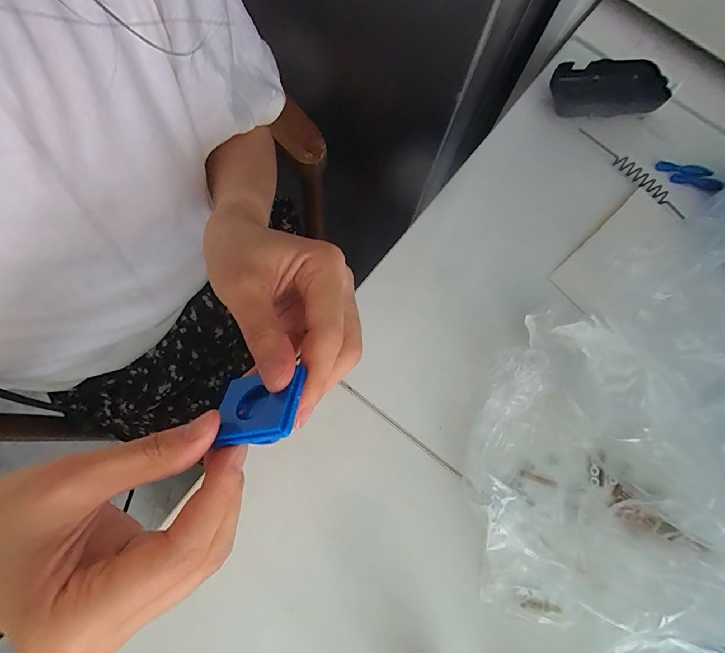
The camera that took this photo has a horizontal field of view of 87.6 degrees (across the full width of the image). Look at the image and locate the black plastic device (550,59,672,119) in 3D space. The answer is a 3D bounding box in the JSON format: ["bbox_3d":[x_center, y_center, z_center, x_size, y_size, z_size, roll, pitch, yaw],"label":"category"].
[{"bbox_3d":[0.233,-0.223,0.355,0.099,0.021,0.053,-2,75,-5],"label":"black plastic device"}]

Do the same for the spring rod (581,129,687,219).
[{"bbox_3d":[0.248,-0.144,0.348,0.013,0.015,0.120,-37,76,-8],"label":"spring rod"}]

